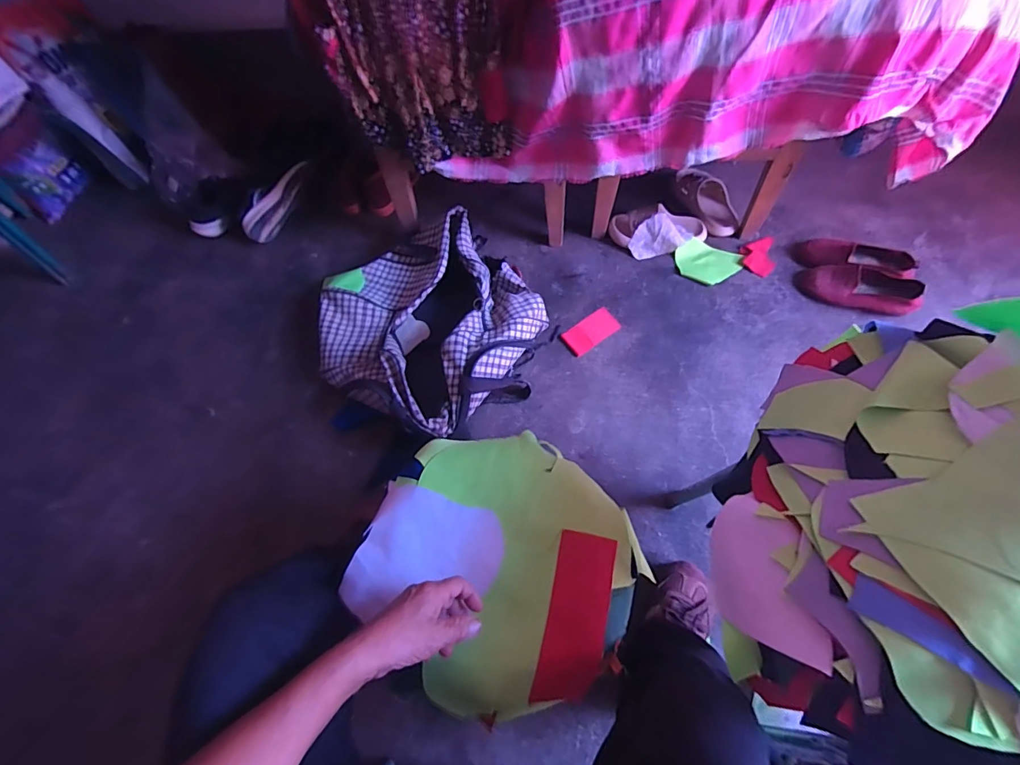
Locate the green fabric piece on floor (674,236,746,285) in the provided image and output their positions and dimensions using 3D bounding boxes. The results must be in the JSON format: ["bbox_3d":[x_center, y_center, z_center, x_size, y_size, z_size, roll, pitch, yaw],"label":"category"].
[{"bbox_3d":[0.441,-0.269,1.020,0.138,0.023,0.100,24,68,15],"label":"green fabric piece on floor"}]

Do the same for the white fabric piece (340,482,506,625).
[{"bbox_3d":[-0.098,0.203,0.525,0.162,0.019,0.145,15,66,11],"label":"white fabric piece"}]

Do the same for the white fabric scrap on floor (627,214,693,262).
[{"bbox_3d":[0.341,-0.329,1.032,0.140,0.068,0.064,-5,64,1],"label":"white fabric scrap on floor"}]

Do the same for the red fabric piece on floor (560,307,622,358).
[{"bbox_3d":[0.172,-0.108,0.968,0.125,0.010,0.062,-34,67,-13],"label":"red fabric piece on floor"}]

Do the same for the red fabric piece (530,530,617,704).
[{"bbox_3d":[0.075,0.256,0.503,0.064,0.018,0.169,12,65,9],"label":"red fabric piece"}]

